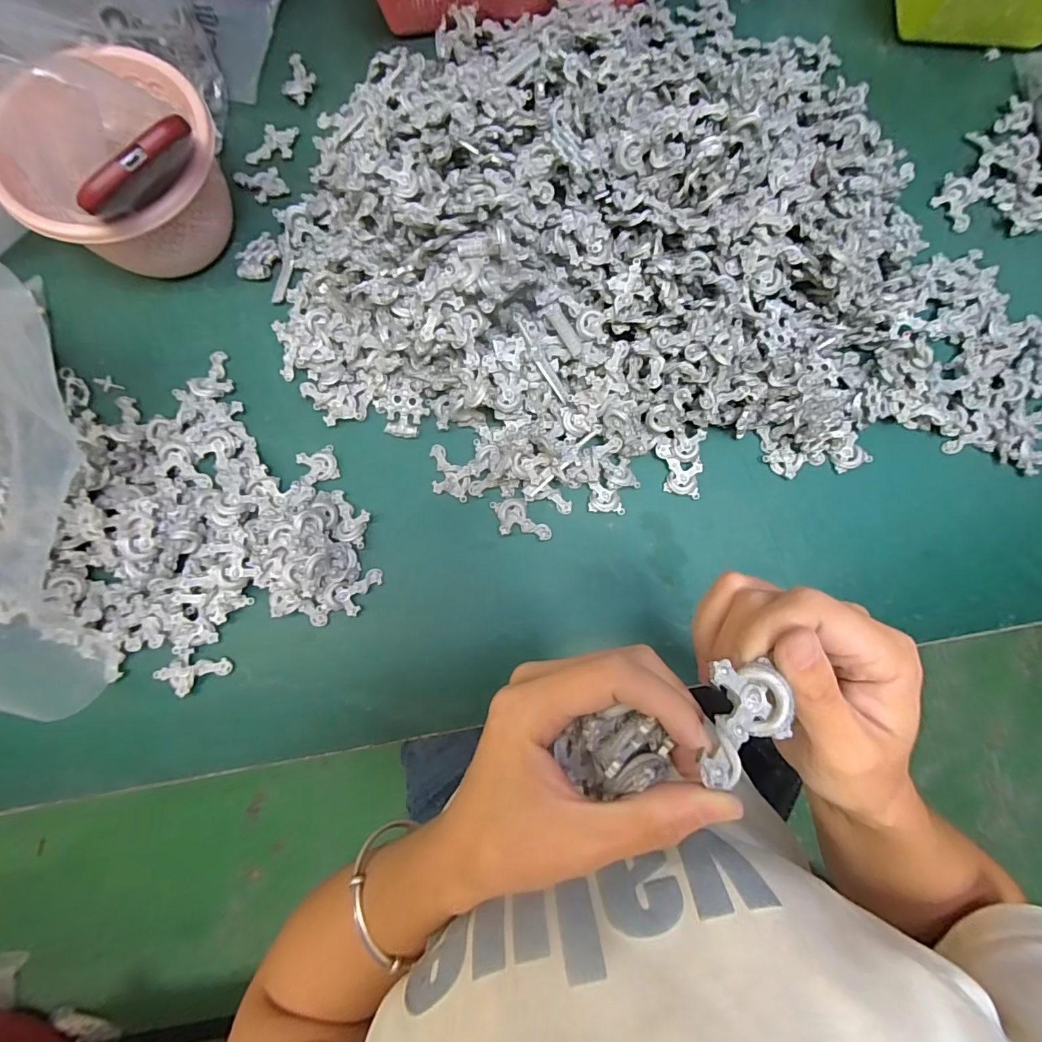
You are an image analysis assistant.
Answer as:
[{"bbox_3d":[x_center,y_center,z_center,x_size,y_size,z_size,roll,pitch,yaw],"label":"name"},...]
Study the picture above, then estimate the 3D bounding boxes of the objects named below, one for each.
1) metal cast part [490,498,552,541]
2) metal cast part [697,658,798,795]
[{"bbox_3d":[0.000,-0.003,0.382,0.048,0.005,0.030,7,81,-1],"label":"metal cast part"},{"bbox_3d":[0.075,0.066,0.159,0.028,0.011,0.037,11,81,0],"label":"metal cast part"}]

